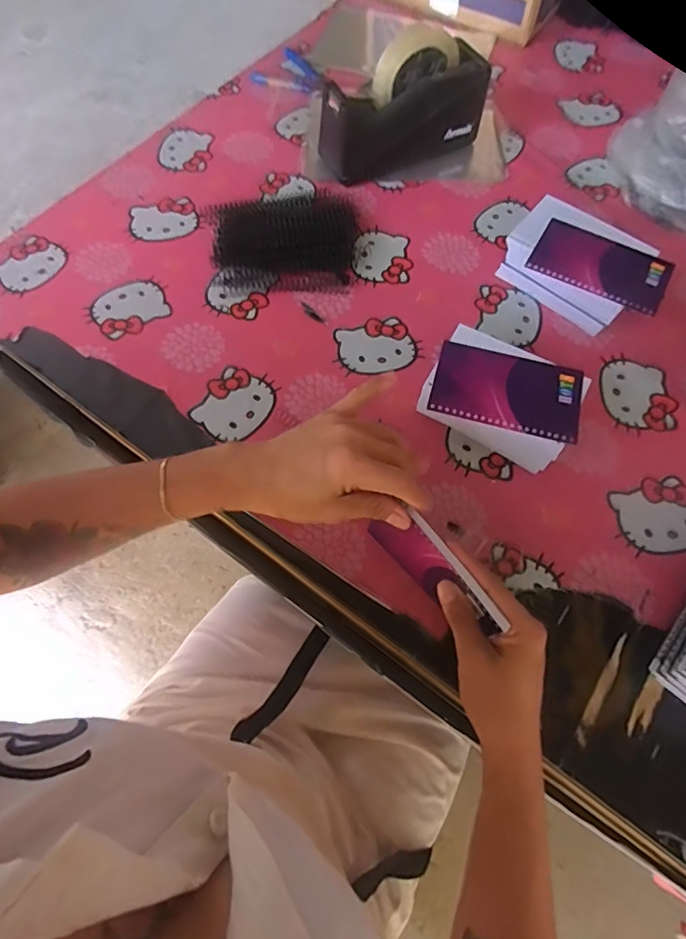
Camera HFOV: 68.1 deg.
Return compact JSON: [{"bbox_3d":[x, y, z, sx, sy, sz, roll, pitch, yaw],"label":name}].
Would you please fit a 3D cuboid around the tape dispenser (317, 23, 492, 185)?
[{"bbox_3d":[0.073,-0.434,0.607,0.206,0.119,0.067,-22,68,-10],"label":"tape dispenser"}]

